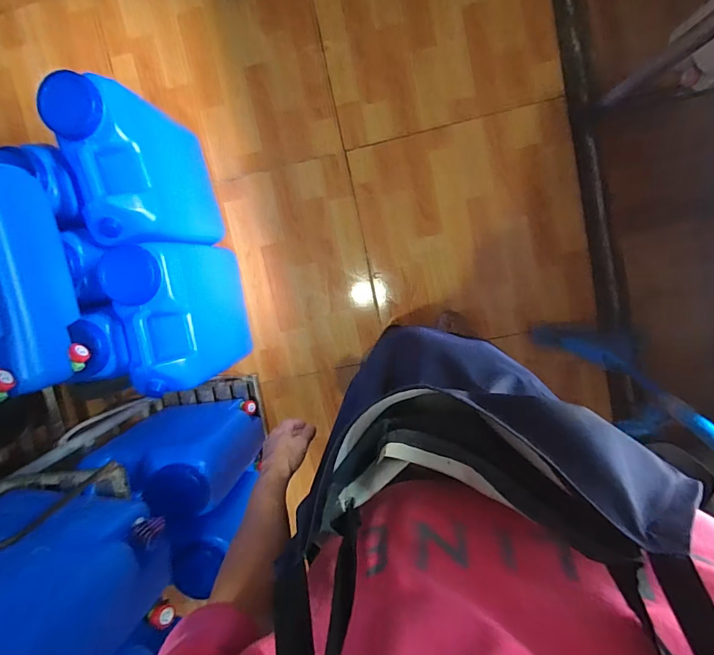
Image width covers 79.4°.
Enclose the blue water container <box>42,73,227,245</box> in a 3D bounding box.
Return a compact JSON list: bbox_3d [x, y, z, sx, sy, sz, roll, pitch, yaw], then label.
[{"bbox_3d":[-0.516,-0.356,1.047,0.167,0.386,0.332,-12,98,7],"label":"blue water container"}]

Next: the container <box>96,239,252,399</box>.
[{"bbox_3d":[-0.427,-0.034,1.083,0.171,0.383,0.327,-8,98,6],"label":"container"}]

